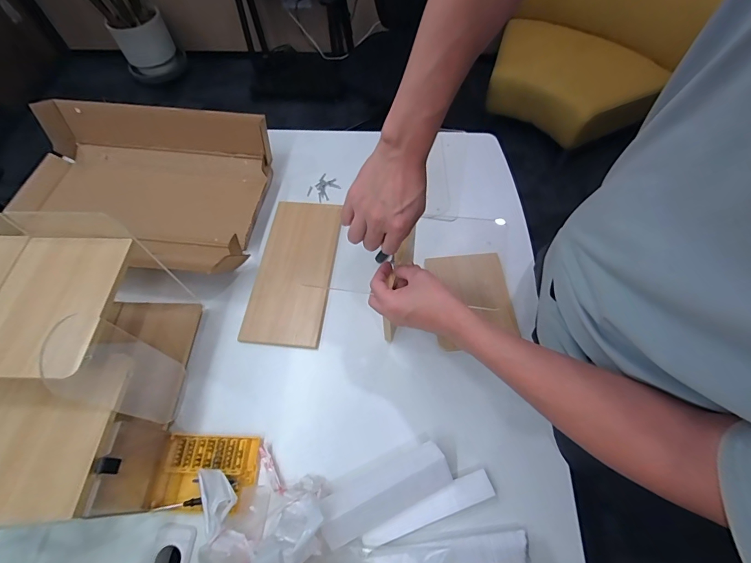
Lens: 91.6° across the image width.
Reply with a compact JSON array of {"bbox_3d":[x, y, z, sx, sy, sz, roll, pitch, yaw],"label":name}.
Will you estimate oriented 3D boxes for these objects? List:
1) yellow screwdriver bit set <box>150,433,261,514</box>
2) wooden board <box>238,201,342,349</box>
[{"bbox_3d":[-0.271,0.305,0.589,0.153,0.030,0.109,0,62,1],"label":"yellow screwdriver bit set"},{"bbox_3d":[-0.172,-0.030,0.781,0.164,0.014,0.342,6,62,5],"label":"wooden board"}]

